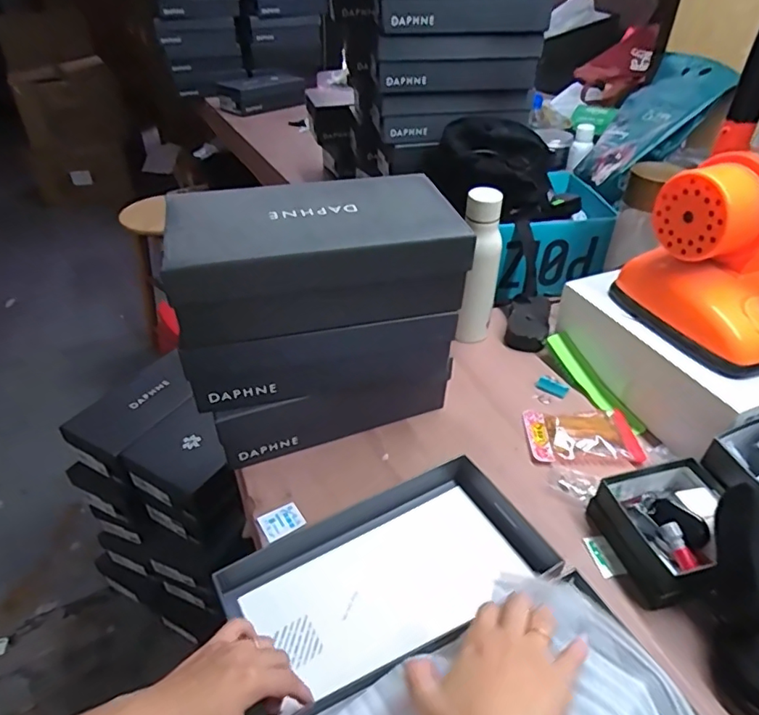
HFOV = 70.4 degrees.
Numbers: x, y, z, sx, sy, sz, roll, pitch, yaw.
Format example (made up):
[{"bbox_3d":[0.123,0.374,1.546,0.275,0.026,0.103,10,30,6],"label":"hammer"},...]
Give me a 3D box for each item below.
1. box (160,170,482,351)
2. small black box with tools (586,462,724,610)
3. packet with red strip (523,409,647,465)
[{"bbox_3d":[-0.069,-0.114,0.583,0.298,0.100,0.155,-10,40,-13],"label":"box"},{"bbox_3d":[0.308,0.179,0.558,0.135,0.050,0.135,-11,40,-13],"label":"small black box with tools"},{"bbox_3d":[0.263,0.101,0.697,0.137,0.010,0.085,2,39,3],"label":"packet with red strip"}]

